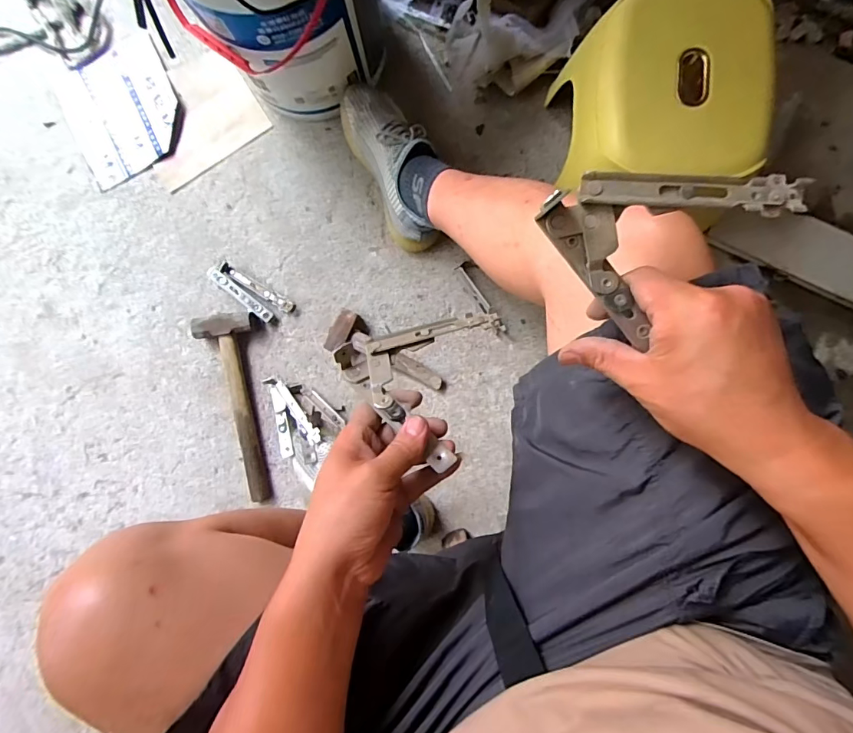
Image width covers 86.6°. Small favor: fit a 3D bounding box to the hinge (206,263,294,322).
[{"bbox_3d":[-0.324,-0.132,0.828,0.161,0.027,0.051,31,91,3],"label":"hinge"}]

